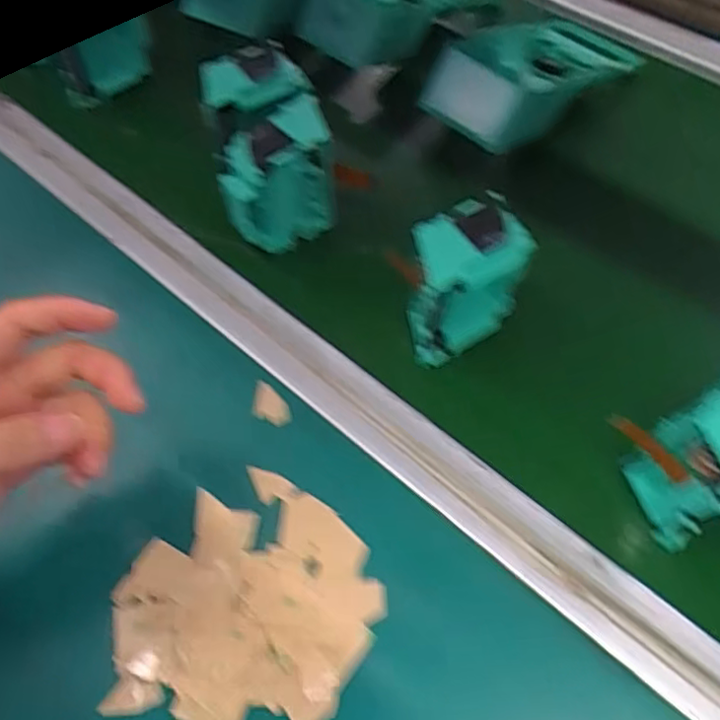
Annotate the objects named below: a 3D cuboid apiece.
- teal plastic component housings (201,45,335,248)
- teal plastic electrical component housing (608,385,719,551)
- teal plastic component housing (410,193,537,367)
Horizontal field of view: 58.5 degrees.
[{"bbox_3d":[-0.060,-0.145,0.440,0.078,0.078,0.131,-11,58,-7],"label":"teal plastic component housings"},{"bbox_3d":[0.172,0.043,0.312,0.068,0.072,0.062,-25,61,-15],"label":"teal plastic electrical component housing"},{"bbox_3d":[0.056,-0.043,0.369,0.073,0.073,0.047,-25,60,-15],"label":"teal plastic component housing"}]

